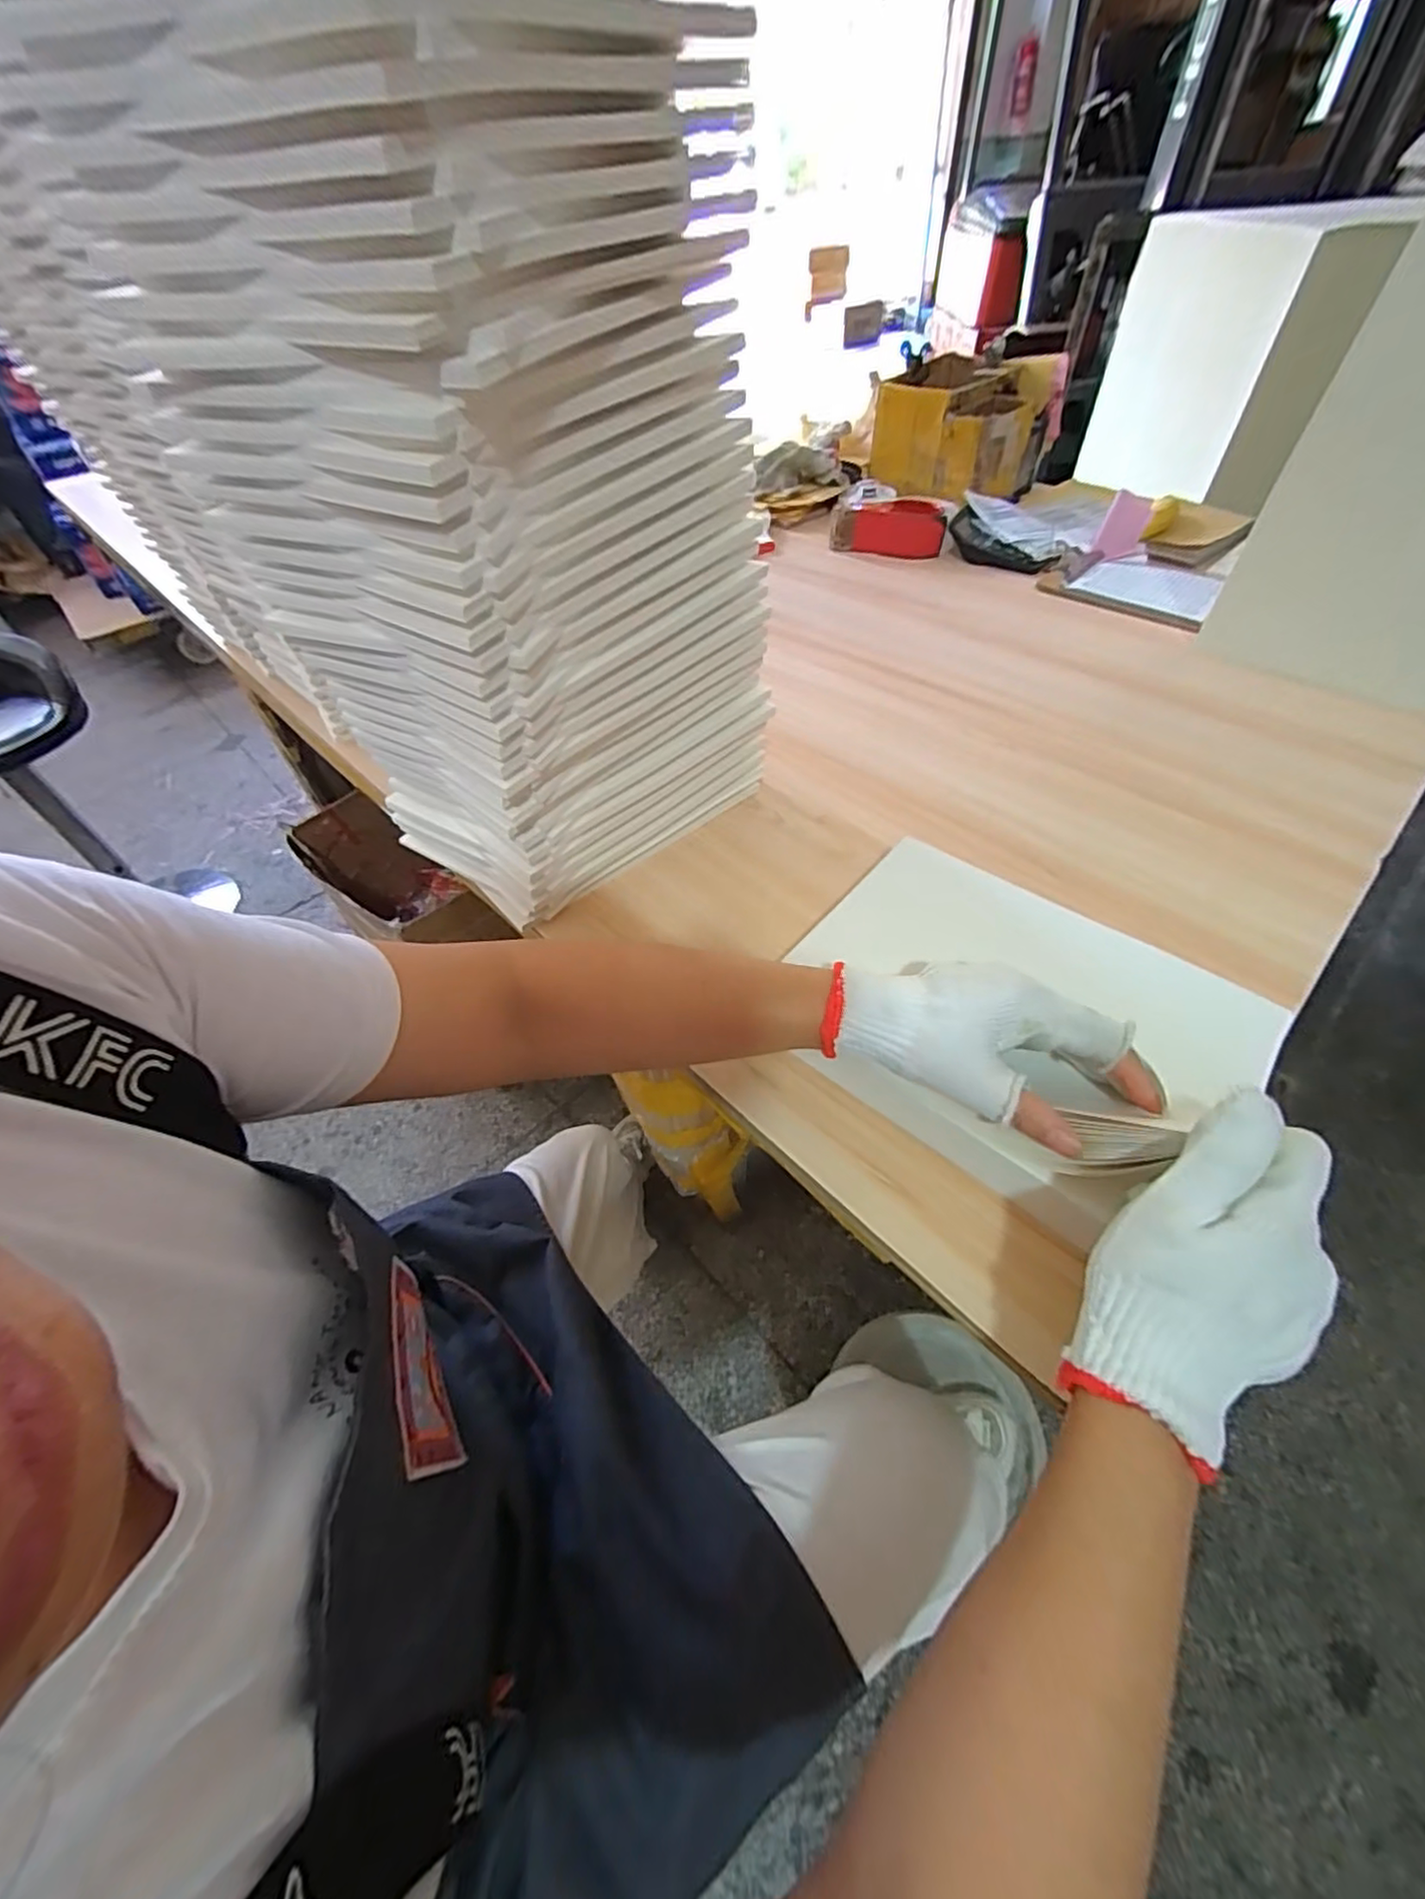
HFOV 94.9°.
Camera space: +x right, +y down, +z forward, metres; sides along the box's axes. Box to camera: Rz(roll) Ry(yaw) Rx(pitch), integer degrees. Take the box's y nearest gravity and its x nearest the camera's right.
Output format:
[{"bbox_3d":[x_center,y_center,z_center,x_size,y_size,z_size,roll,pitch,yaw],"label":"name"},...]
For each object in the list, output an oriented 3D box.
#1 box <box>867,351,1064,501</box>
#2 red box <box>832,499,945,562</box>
[{"bbox_3d":[0.397,-0.846,1.059,0.239,0.126,0.258,30,59,26],"label":"box"},{"bbox_3d":[0.267,-0.632,0.980,0.161,0.051,0.084,15,53,17],"label":"red box"}]

